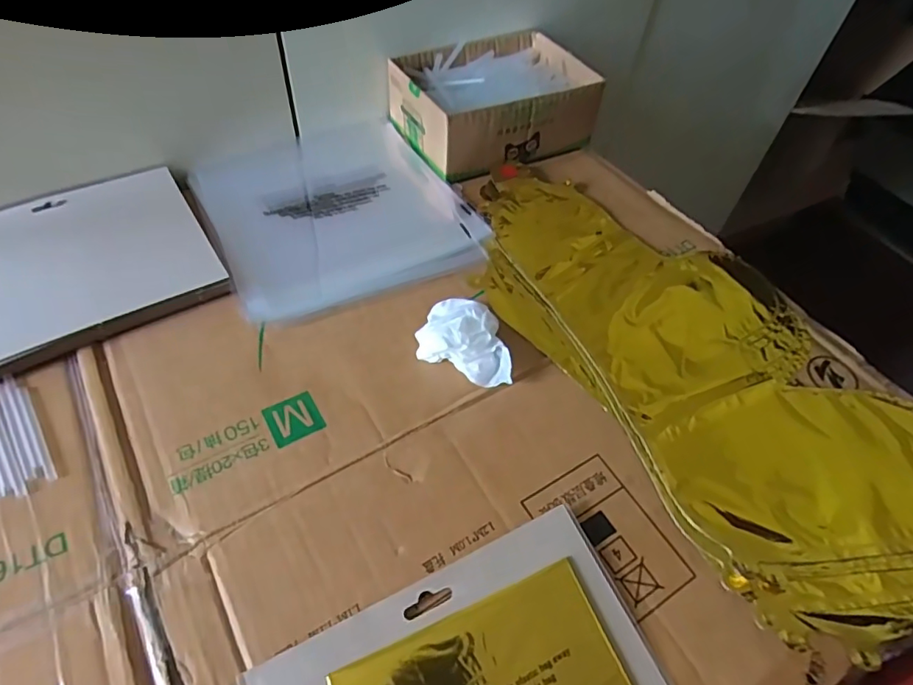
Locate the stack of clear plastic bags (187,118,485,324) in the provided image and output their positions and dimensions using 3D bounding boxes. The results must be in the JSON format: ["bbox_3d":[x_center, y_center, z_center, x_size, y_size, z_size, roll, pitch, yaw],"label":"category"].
[{"bbox_3d":[-0.114,-0.130,0.502,0.212,0.014,0.246,-21,54,-20],"label":"stack of clear plastic bags"}]

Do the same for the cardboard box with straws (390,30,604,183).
[{"bbox_3d":[0.040,-0.255,0.571,0.193,0.063,0.141,-24,59,-21],"label":"cardboard box with straws"}]

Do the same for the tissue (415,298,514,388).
[{"bbox_3d":[0.011,-0.001,0.396,0.070,0.028,0.049,23,54,11],"label":"tissue"}]

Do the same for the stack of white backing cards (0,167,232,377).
[{"bbox_3d":[-0.298,-0.062,0.420,0.193,0.012,0.161,-26,59,-22],"label":"stack of white backing cards"}]

